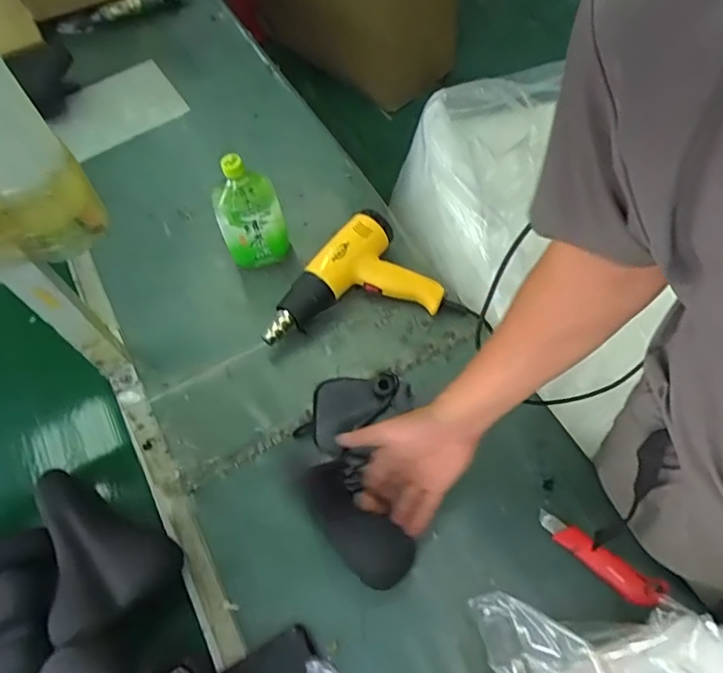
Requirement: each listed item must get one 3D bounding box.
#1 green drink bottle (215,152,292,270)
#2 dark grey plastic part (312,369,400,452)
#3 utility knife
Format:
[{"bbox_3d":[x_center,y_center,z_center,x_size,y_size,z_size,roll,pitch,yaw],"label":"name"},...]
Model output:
[{"bbox_3d":[-0.179,-0.202,0.875,0.099,0.187,0.088,-19,61,-6],"label":"green drink bottle"},{"bbox_3d":[-0.018,0.095,0.795,0.142,0.029,0.091,-39,59,-17],"label":"dark grey plastic part"},{"bbox_3d":[0.287,0.272,0.679,0.153,0.017,0.038,31,67,20],"label":"utility knife"}]

